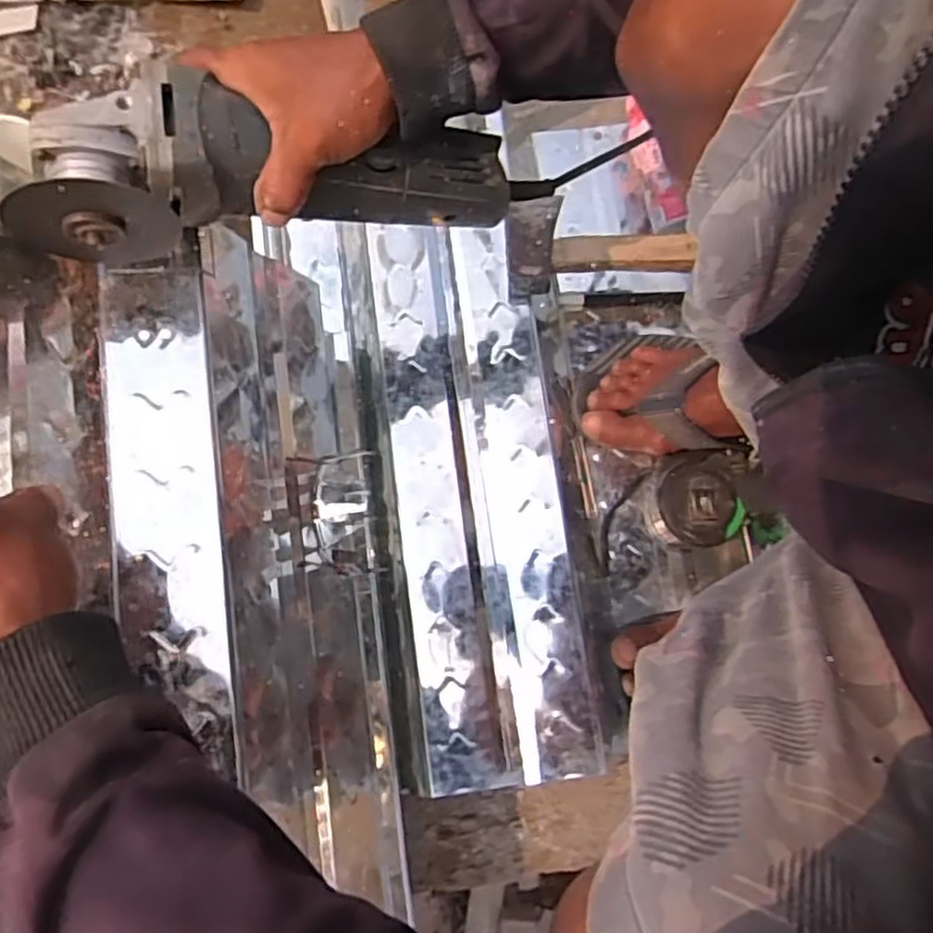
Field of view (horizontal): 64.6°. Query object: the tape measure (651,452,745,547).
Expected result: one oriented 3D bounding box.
[{"bbox_3d":[0.200,0.030,0.645,0.070,0.048,0.076,0,78,0],"label":"tape measure"}]

